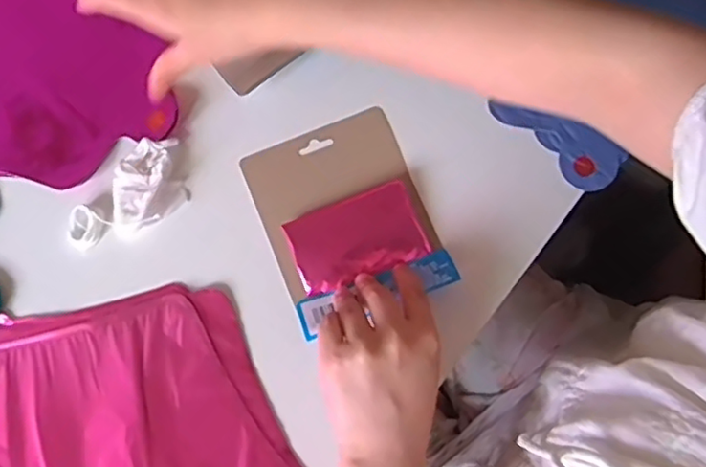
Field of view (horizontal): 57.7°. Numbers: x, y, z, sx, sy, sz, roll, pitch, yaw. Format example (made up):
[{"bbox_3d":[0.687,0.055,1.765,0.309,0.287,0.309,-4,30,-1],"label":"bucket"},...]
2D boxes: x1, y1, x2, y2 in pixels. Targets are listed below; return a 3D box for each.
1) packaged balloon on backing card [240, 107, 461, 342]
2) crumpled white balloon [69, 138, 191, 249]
[{"bbox_3d":[-0.006,-0.013,0.468,0.114,0.018,0.144,-22,77,-5],"label":"packaged balloon on backing card"},{"bbox_3d":[-0.158,-0.025,0.463,0.052,0.015,0.099,40,80,10],"label":"crumpled white balloon"}]

